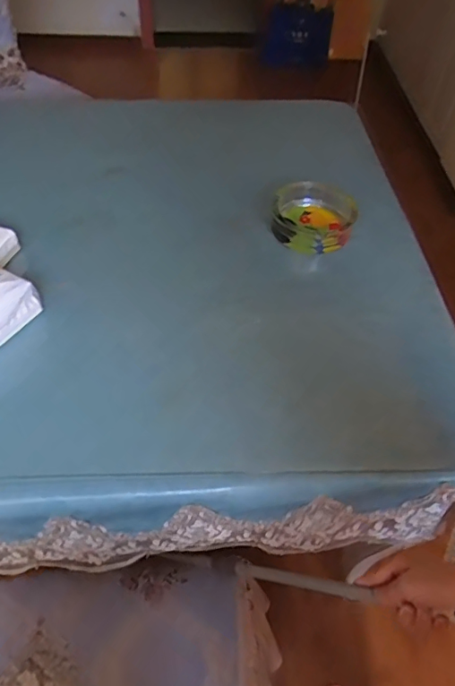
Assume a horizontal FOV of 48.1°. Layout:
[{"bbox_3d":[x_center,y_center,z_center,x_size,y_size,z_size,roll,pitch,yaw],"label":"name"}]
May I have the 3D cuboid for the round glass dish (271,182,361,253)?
[{"bbox_3d":[0.167,-0.251,0.968,0.148,0.072,0.153,2,52,-2],"label":"round glass dish"}]

